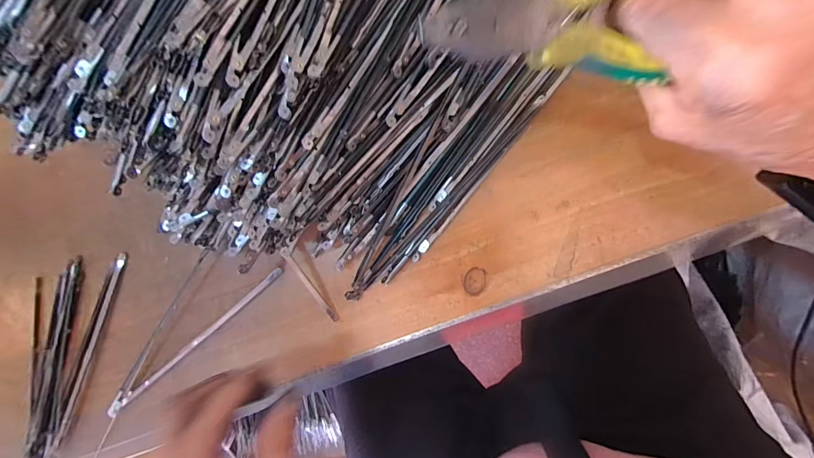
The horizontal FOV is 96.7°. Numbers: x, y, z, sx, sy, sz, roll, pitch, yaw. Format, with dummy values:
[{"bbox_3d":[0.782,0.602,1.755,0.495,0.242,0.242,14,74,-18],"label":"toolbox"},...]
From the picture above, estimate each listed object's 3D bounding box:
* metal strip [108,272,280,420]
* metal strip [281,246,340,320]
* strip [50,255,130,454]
[{"bbox_3d":[-0.174,0.094,0.290,0.193,0.004,0.007,-39,89,9],"label":"metal strip"},{"bbox_3d":[-0.072,0.043,0.269,0.006,0.006,0.068,-30,105,9],"label":"metal strip"},{"bbox_3d":[-0.271,0.109,0.305,0.009,0.005,0.193,26,97,4],"label":"strip"}]

